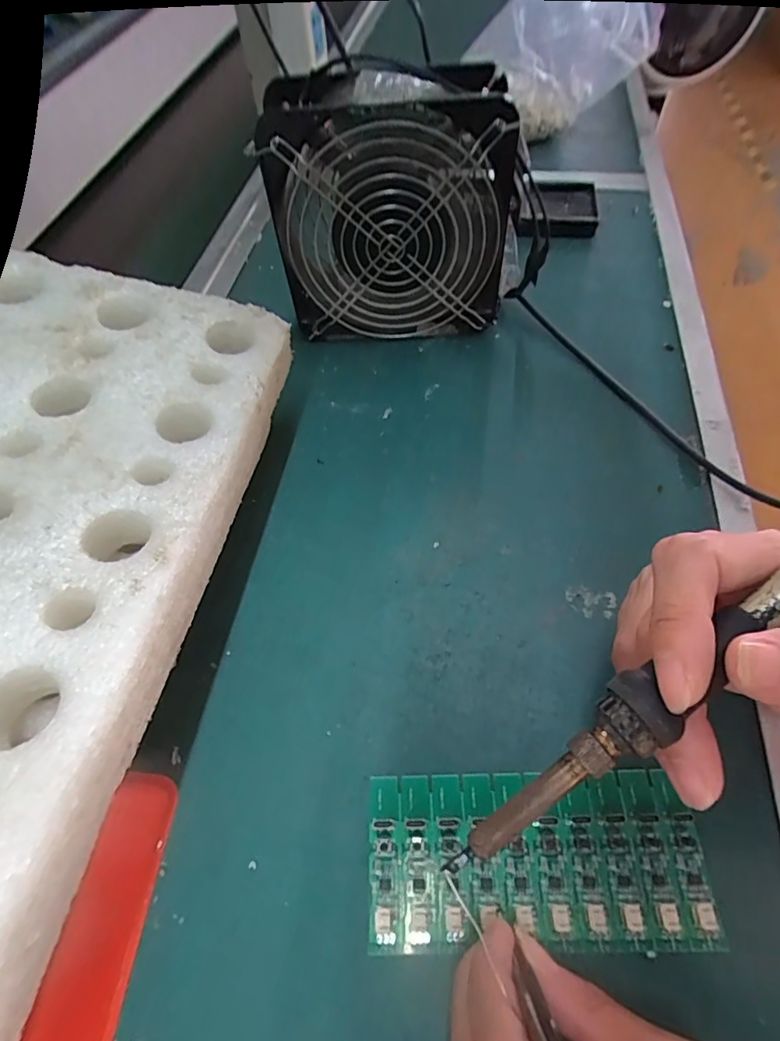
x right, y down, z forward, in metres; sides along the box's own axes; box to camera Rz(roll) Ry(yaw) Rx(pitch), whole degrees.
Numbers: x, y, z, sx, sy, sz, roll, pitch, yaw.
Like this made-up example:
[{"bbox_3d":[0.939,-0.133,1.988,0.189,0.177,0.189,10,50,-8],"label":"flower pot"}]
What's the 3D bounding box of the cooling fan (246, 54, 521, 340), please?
[{"bbox_3d":[0.002,-0.207,0.350,0.150,0.160,0.060,-4,57,2],"label":"cooling fan"}]

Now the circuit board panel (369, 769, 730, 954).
[{"bbox_3d":[0.061,0.139,0.213,0.135,0.006,0.061,-1,57,3],"label":"circuit board panel"}]

